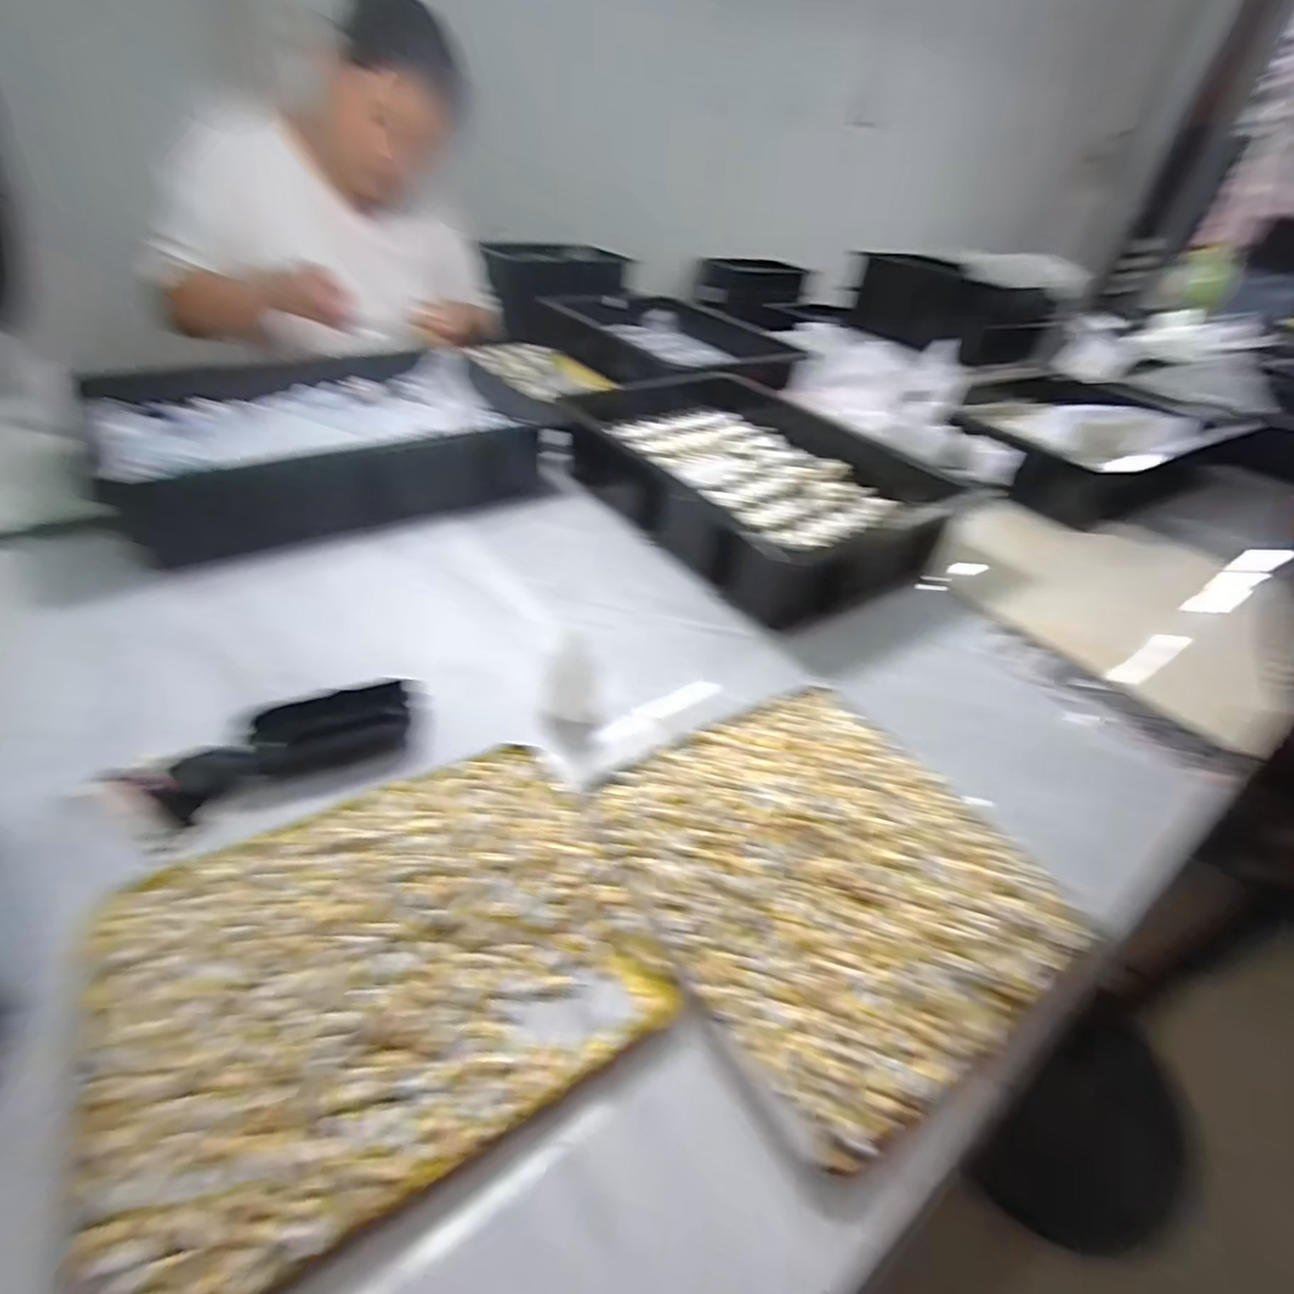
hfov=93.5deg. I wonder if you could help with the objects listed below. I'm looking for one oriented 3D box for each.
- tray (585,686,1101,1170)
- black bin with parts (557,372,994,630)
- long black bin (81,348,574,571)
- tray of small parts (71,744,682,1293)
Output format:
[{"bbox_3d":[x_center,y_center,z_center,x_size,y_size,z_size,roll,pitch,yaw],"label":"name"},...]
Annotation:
[{"bbox_3d":[0.111,0.127,0.371,0.222,0.017,0.238,-20,45,-29],"label":"tray"},{"bbox_3d":[0.107,-0.215,0.723,0.301,0.078,0.460,-22,47,-31],"label":"black bin with parts"},{"bbox_3d":[-0.349,-0.243,0.714,0.466,0.100,0.313,-22,47,-31],"label":"long black bin"},{"bbox_3d":[-0.130,0.155,0.307,0.236,0.022,0.203,-20,48,-24],"label":"tray of small parts"}]

